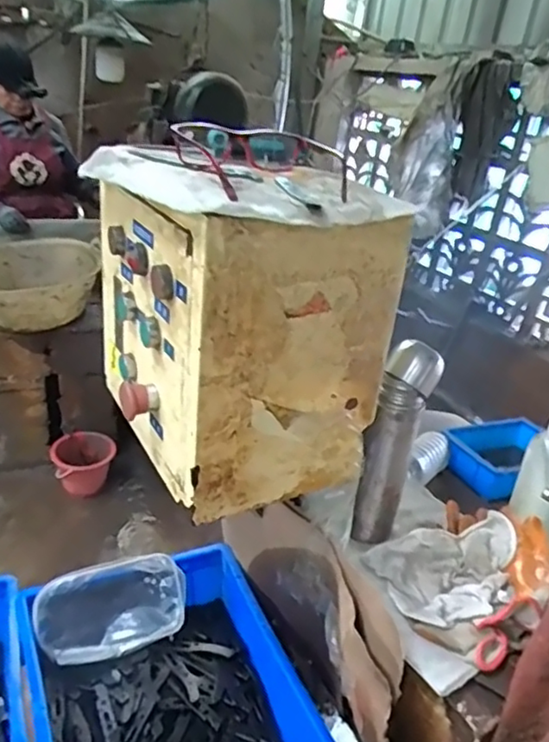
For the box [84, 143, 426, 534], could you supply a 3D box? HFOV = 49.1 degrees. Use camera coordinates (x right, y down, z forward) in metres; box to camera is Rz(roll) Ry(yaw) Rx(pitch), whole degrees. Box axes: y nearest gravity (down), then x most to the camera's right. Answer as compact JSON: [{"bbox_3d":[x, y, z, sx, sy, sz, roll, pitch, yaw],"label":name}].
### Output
[{"bbox_3d":[-0.044,-0.054,0.614,0.206,0.285,0.277,-10,30,-31],"label":"box"}]

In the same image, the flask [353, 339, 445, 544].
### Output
[{"bbox_3d":[0.140,0.092,0.721,0.059,0.241,0.071,18,28,23],"label":"flask"}]

